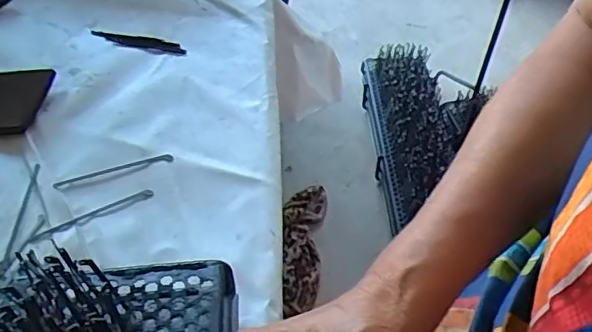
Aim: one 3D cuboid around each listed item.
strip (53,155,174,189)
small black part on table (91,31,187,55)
[{"bbox_3d":[-0.173,0.004,0.546,0.111,0.004,0.009,-13,50,-9],"label":"strip"},{"bbox_3d":[-0.186,-0.145,0.678,0.122,0.006,0.023,15,52,14],"label":"small black part on table"}]

